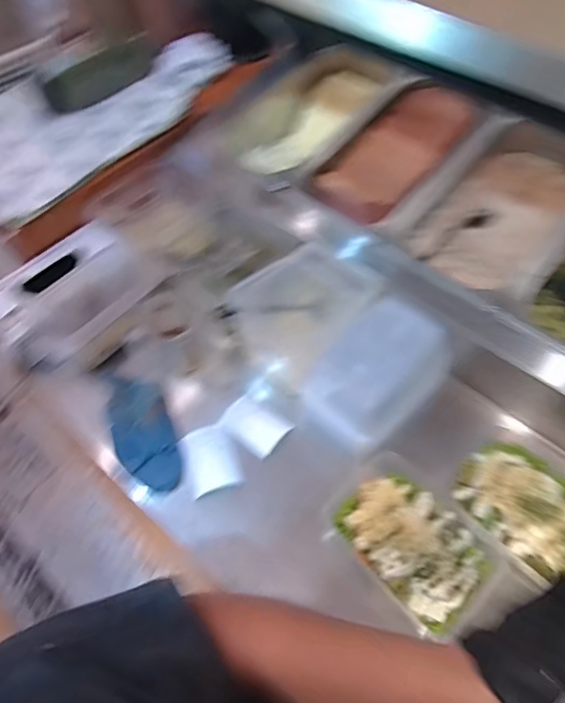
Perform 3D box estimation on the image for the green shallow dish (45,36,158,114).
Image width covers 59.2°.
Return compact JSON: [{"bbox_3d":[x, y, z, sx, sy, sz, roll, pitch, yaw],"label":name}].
[{"bbox_3d":[-0.304,-0.475,0.852,0.204,0.016,0.082,-36,91,-11],"label":"green shallow dish"}]

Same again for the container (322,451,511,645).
[{"bbox_3d":[0.135,0.201,0.531,0.117,0.048,0.178,-37,63,-18],"label":"container"}]

